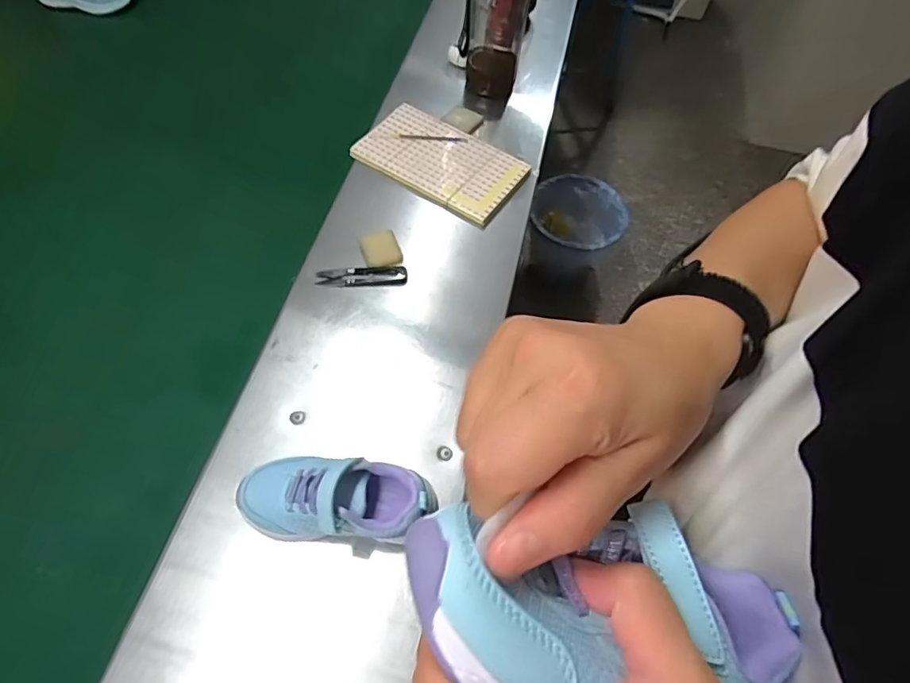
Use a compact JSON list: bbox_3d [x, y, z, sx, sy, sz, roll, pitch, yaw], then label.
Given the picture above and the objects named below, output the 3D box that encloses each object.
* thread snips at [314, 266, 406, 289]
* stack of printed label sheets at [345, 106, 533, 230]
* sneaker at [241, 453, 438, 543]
[{"bbox_3d":[-0.105,-0.075,0.582,0.099,0.008,0.028,-1,63,-3],"label":"thread snips"},{"bbox_3d":[-0.017,-0.236,0.669,0.206,0.011,0.119,31,66,13],"label":"stack of printed label sheets"},{"bbox_3d":[-0.101,0.130,0.432,0.154,0.076,0.062,2,63,-1],"label":"sneaker"}]

